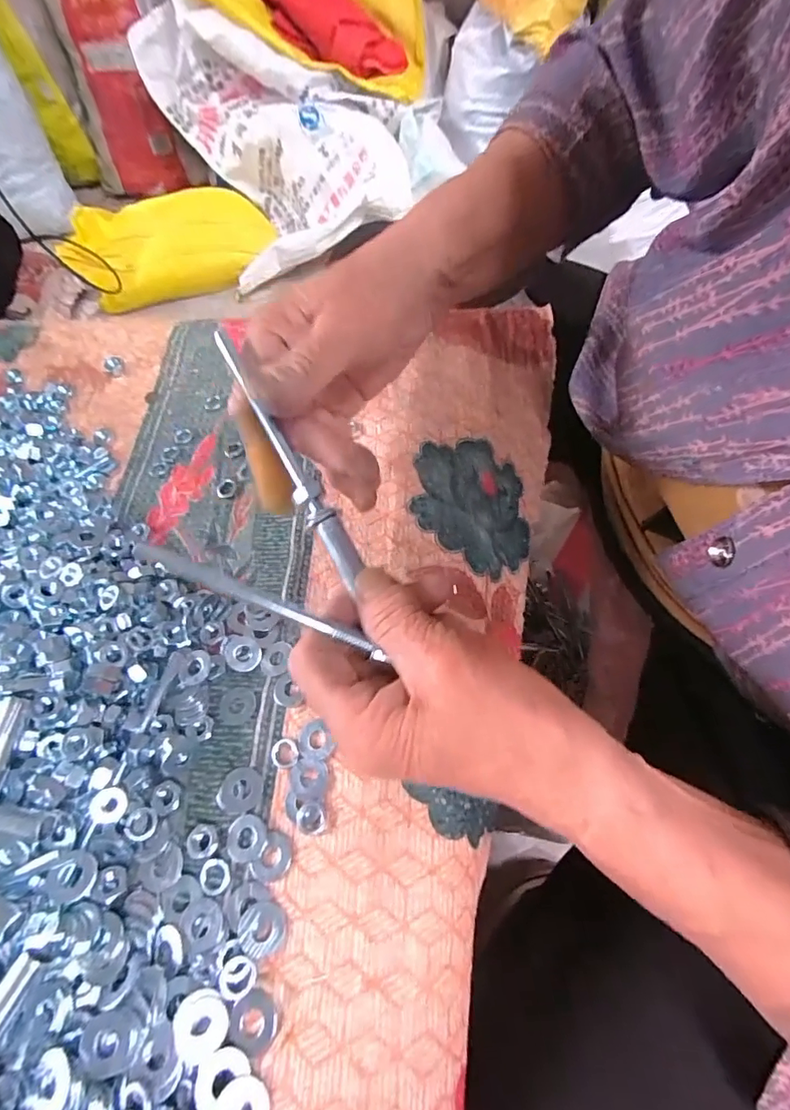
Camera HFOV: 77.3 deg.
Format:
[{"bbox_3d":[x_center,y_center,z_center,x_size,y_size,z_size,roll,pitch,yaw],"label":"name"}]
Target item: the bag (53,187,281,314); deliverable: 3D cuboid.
[{"bbox_3d":[-0.524,-0.768,1.226,0.442,0.139,0.254,-12,61,-2],"label":"bag"}]

